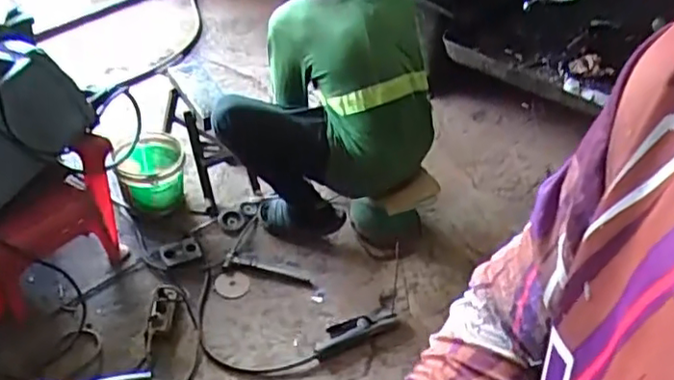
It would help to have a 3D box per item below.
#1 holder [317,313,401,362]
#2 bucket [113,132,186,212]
[{"bbox_3d":[0.041,0.355,1.594,0.230,0.031,0.078,-16,46,-24],"label":"holder"},{"bbox_3d":[-0.536,-0.052,1.848,0.180,0.172,0.190,4,41,-3],"label":"bucket"}]

